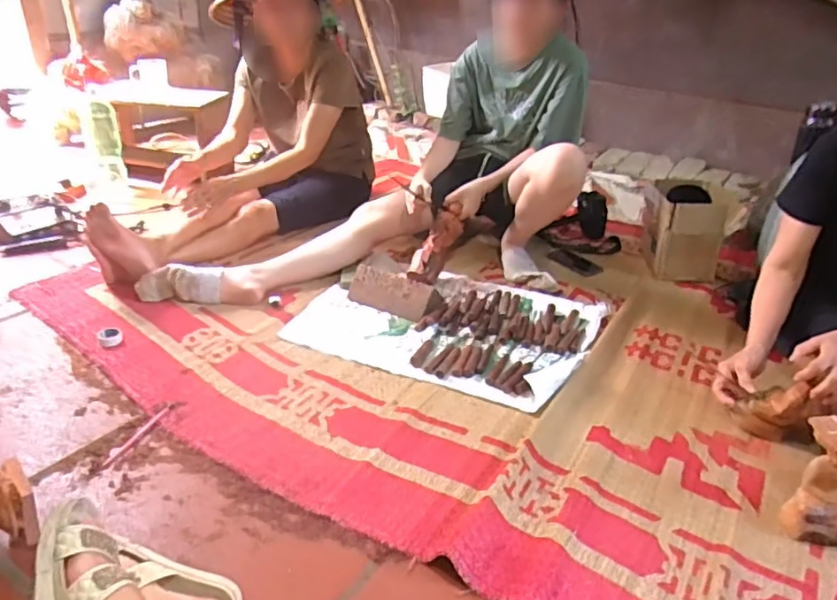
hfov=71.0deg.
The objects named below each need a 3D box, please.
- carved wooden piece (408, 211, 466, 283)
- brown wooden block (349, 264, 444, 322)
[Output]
[{"bbox_3d":[0.040,-0.133,1.529,0.078,0.075,0.250,19,64,22],"label":"carved wooden piece"},{"bbox_3d":[-0.058,-0.024,1.437,0.226,0.061,0.125,17,31,20],"label":"brown wooden block"}]

